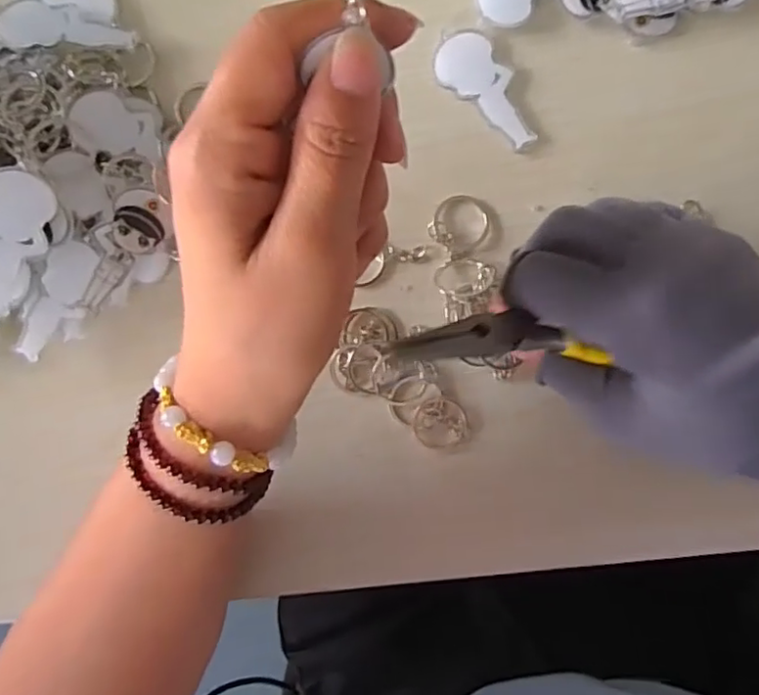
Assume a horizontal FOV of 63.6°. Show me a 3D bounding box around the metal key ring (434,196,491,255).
[{"bbox_3d":[0.036,-0.054,0.268,0.024,0.004,0.025,0,97,4],"label":"metal key ring"}]

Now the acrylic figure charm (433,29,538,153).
[{"bbox_3d":[0.049,-0.113,0.266,0.058,0.004,0.025,42,98,-2],"label":"acrylic figure charm"}]

